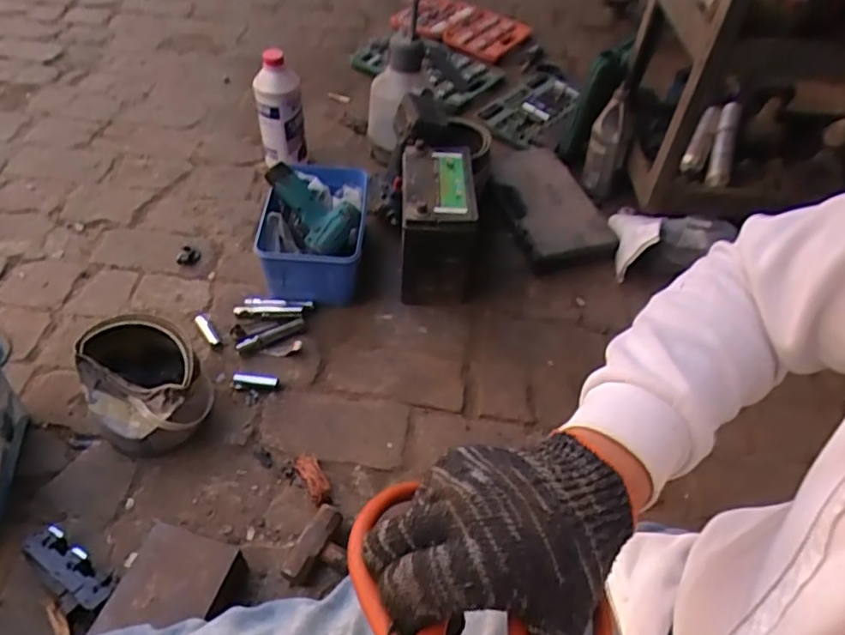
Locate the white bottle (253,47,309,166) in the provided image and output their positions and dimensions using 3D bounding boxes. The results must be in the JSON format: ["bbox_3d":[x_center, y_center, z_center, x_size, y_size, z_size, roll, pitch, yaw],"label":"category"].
[{"bbox_3d":[-0.253,-0.355,1.089,0.080,0.221,0.064,-8,50,-11],"label":"white bottle"}]

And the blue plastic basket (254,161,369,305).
[{"bbox_3d":[-0.181,-0.143,1.023,0.162,0.157,0.188,3,49,-3],"label":"blue plastic basket"}]

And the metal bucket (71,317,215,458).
[{"bbox_3d":[-0.386,0.090,0.840,0.143,0.151,0.151,2,49,-3],"label":"metal bucket"}]

